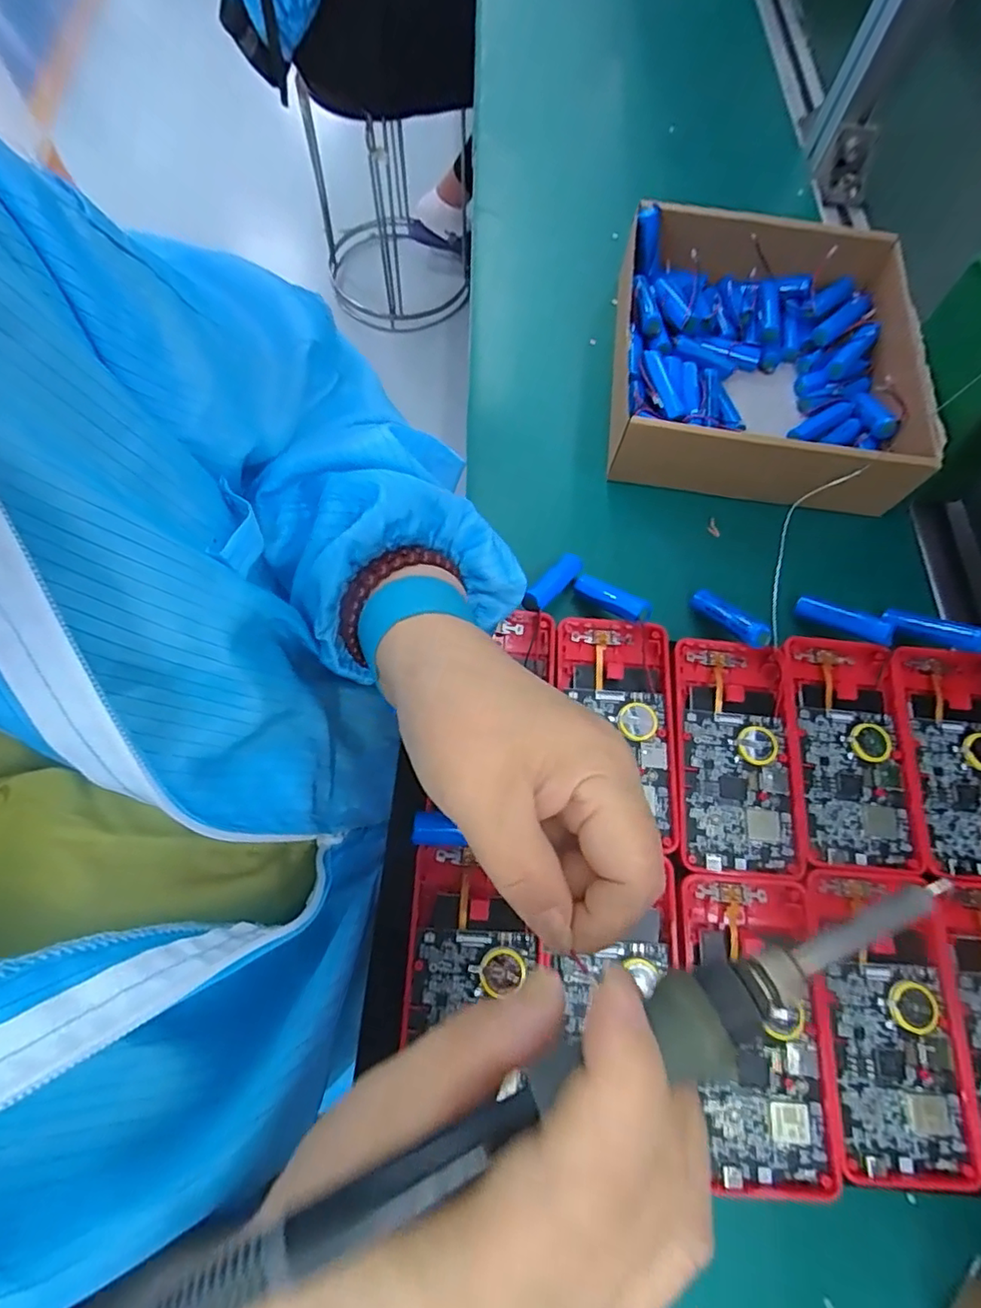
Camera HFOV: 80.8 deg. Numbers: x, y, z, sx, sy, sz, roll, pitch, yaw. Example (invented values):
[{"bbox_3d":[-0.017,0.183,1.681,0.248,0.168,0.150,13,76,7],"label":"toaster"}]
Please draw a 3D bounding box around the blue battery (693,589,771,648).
[{"bbox_3d":[0.137,-0.021,0.333,0.013,0.012,0.051,-30,46,-13],"label":"blue battery"}]

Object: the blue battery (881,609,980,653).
[{"bbox_3d":[0.254,-0.014,0.330,0.052,0.011,0.014,19,69,21],"label":"blue battery"}]

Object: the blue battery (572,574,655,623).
[{"bbox_3d":[0.069,-0.032,0.331,0.013,0.013,0.052,-40,45,-16],"label":"blue battery"}]

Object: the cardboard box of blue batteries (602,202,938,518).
[{"bbox_3d":[0.181,-0.204,0.394,0.186,0.055,0.204,8,69,0],"label":"cardboard box of blue batteries"}]

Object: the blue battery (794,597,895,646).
[{"bbox_3d":[0.204,-0.019,0.335,0.051,0.011,0.009,27,68,34],"label":"blue battery"}]

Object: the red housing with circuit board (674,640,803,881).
[{"bbox_3d":[0.128,0.052,0.305,0.058,0.012,0.121,6,69,0],"label":"red housing with circuit board"}]

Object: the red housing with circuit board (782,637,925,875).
[{"bbox_3d":[0.191,0.051,0.310,0.058,0.011,0.121,3,69,-2],"label":"red housing with circuit board"}]

